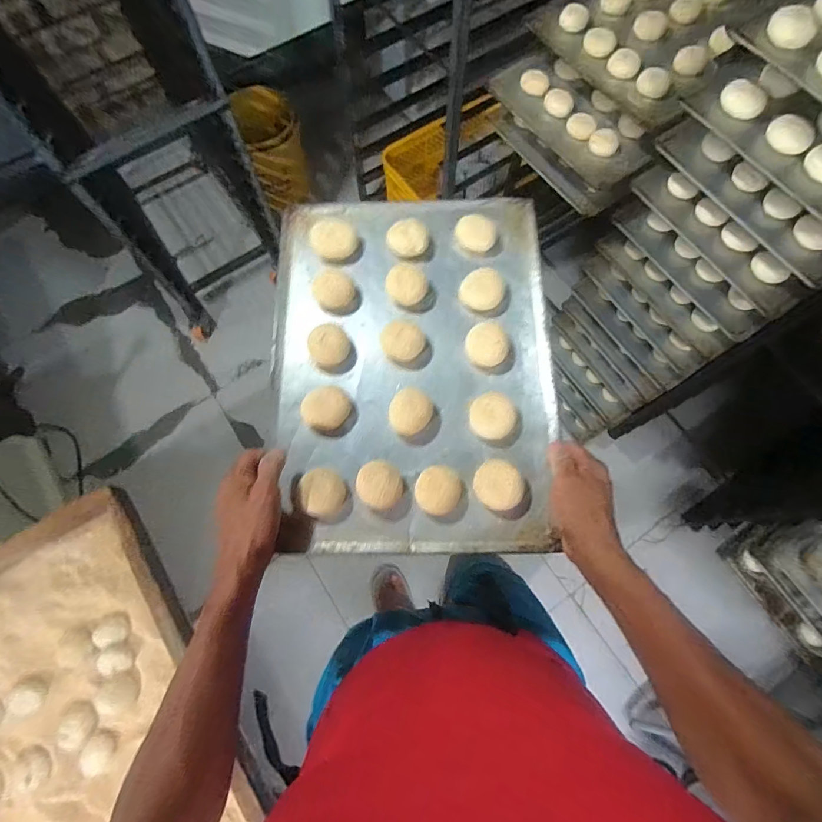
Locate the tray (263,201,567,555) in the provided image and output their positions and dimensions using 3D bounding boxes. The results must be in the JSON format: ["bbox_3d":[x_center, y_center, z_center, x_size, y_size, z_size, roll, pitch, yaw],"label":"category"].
[{"bbox_3d":[0.002,-0.064,0.511,0.333,0.031,0.448,0,73,0],"label":"tray"}]

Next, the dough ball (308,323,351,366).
[{"bbox_3d":[-0.099,-0.080,0.515,0.047,0.023,0.046,0,73,0],"label":"dough ball"}]

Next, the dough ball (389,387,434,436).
[{"bbox_3d":[-0.002,0.001,0.486,0.046,0.033,0.048,0,73,0],"label":"dough ball"}]

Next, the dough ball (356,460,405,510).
[{"bbox_3d":[-0.034,0.081,0.463,0.049,0.031,0.047,0,73,0],"label":"dough ball"}]

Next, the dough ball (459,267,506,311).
[{"bbox_3d":[0.089,-0.151,0.526,0.050,0.019,0.048,0,73,0],"label":"dough ball"}]

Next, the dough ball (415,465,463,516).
[{"bbox_3d":[0.030,0.086,0.461,0.047,0.028,0.050,0,73,0],"label":"dough ball"}]

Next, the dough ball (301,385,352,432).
[{"bbox_3d":[-0.098,-0.003,0.493,0.052,0.022,0.048,0,73,0],"label":"dough ball"}]

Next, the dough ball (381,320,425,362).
[{"bbox_3d":[-0.012,-0.083,0.514,0.052,0.030,0.044,32,76,9],"label":"dough ball"}]

